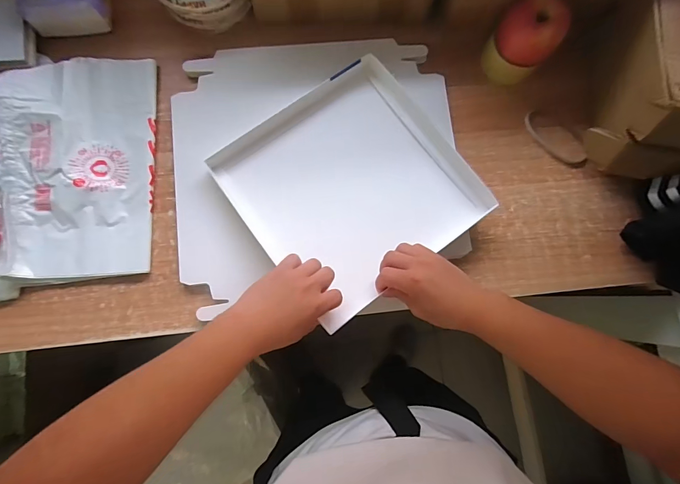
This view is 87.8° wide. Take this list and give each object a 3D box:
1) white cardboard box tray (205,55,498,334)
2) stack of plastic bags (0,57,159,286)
[{"bbox_3d":[0.010,-0.074,0.486,0.289,0.050,0.280,-36,85,-8],"label":"white cardboard box tray"},{"bbox_3d":[-0.351,-0.107,0.481,0.192,0.038,0.311,-6,81,-4],"label":"stack of plastic bags"}]

